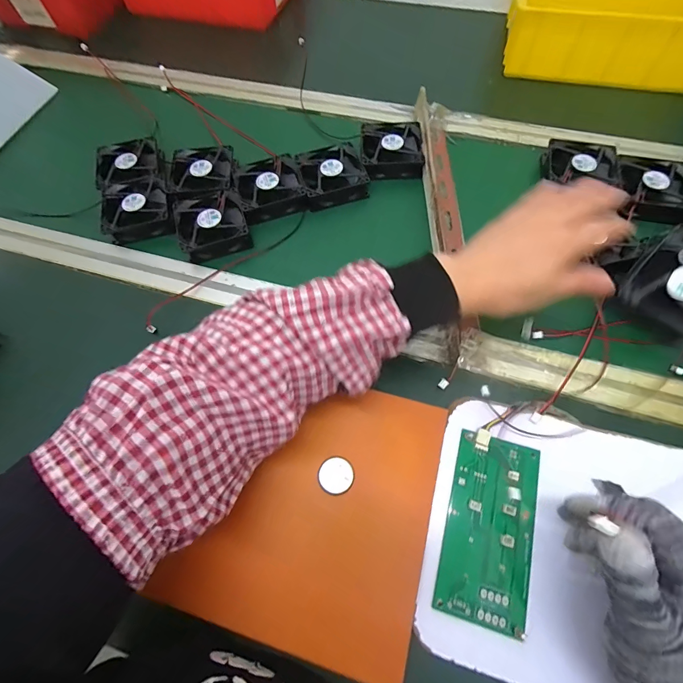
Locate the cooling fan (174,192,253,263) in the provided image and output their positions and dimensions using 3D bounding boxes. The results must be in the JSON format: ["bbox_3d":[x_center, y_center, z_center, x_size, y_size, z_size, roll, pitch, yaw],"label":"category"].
[{"bbox_3d":[-0.156,-0.144,0.433,0.082,0.023,0.078,-12,62,-8],"label":"cooling fan"}]

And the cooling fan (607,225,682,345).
[{"bbox_3d":[0.323,-0.054,0.339,0.082,0.019,0.092,40,106,11],"label":"cooling fan"}]

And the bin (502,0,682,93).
[{"bbox_3d":[0.405,-0.471,0.514,0.309,0.093,0.165,14,62,6],"label":"bin"}]

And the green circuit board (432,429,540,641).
[{"bbox_3d":[0.117,0.143,0.277,0.064,0.006,0.134,16,62,7],"label":"green circuit board"}]

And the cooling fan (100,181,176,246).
[{"bbox_3d":[-0.257,-0.174,0.450,0.078,0.032,0.092,-13,62,-8],"label":"cooling fan"}]

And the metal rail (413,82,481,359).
[{"bbox_3d":[0.123,-0.158,0.420,0.039,0.032,0.379,1,61,-1],"label":"metal rail"}]

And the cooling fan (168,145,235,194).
[{"bbox_3d":[-0.183,-0.221,0.467,0.084,0.024,0.093,-7,61,-5],"label":"cooling fan"}]

